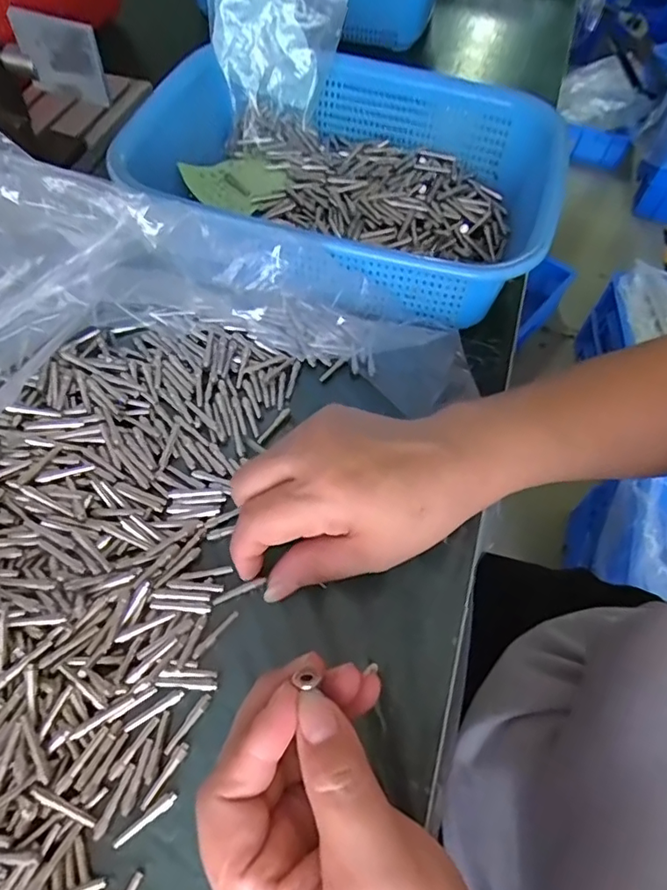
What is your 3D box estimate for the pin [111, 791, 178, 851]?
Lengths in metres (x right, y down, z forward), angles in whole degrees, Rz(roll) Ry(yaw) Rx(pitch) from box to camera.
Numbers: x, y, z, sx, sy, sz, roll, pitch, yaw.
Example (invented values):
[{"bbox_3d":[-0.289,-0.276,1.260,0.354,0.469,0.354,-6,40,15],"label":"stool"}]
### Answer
[{"bbox_3d":[-0.080,0.160,0.237,0.029,0.005,0.005,-32,68,-19],"label":"pin"}]

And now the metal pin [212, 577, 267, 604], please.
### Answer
[{"bbox_3d":[-0.049,0.075,0.286,0.028,0.004,0.004,-21,64,-18],"label":"metal pin"}]

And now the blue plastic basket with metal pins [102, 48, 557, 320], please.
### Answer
[{"bbox_3d":[0.008,-0.196,0.407,0.297,0.074,0.195,18,59,6],"label":"blue plastic basket with metal pins"}]

